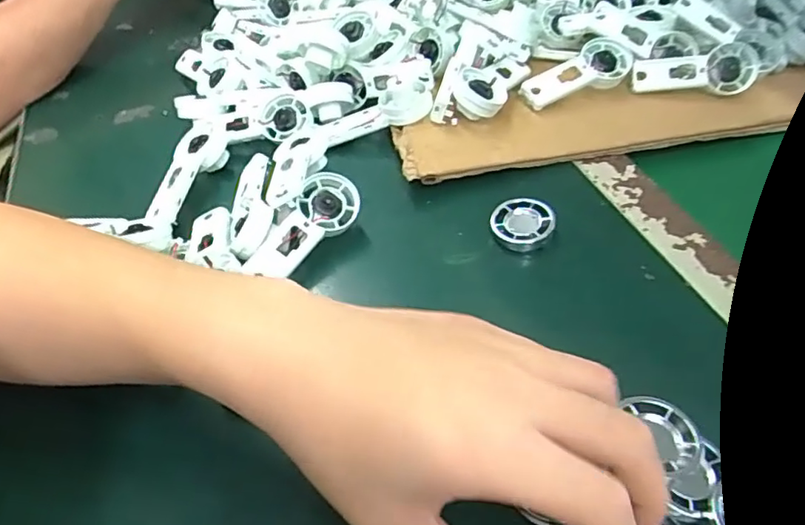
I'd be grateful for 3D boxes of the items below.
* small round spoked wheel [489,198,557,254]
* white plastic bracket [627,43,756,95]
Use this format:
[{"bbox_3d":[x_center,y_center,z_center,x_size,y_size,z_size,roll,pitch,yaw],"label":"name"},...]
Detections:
[{"bbox_3d":[0.076,-0.024,0.377,0.039,0.010,0.039,-8,57,13],"label":"small round spoked wheel"},{"bbox_3d":[0.229,-0.150,0.463,0.095,0.035,0.013,-4,11,6],"label":"white plastic bracket"}]

